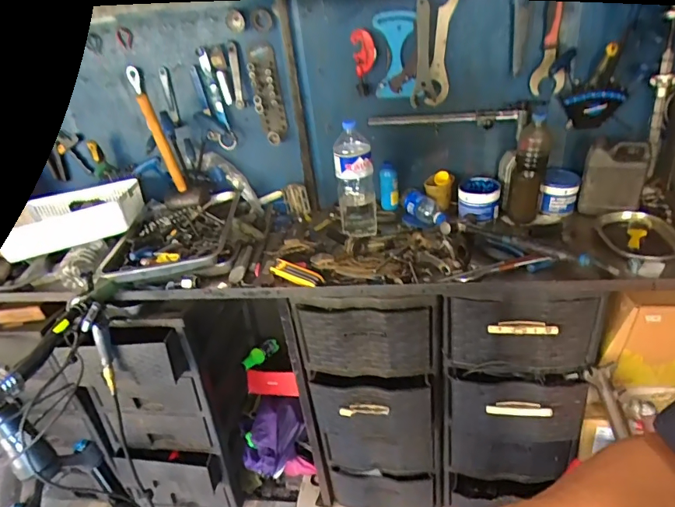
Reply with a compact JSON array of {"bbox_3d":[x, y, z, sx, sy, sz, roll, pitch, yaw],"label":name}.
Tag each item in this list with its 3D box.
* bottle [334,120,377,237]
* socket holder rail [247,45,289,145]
[{"bbox_3d":[0.047,-0.185,1.167,0.098,0.270,0.107,-6,30,4],"label":"bottle"},{"bbox_3d":[-0.188,-0.425,1.235,0.075,0.248,0.044,-8,29,-4],"label":"socket holder rail"}]

